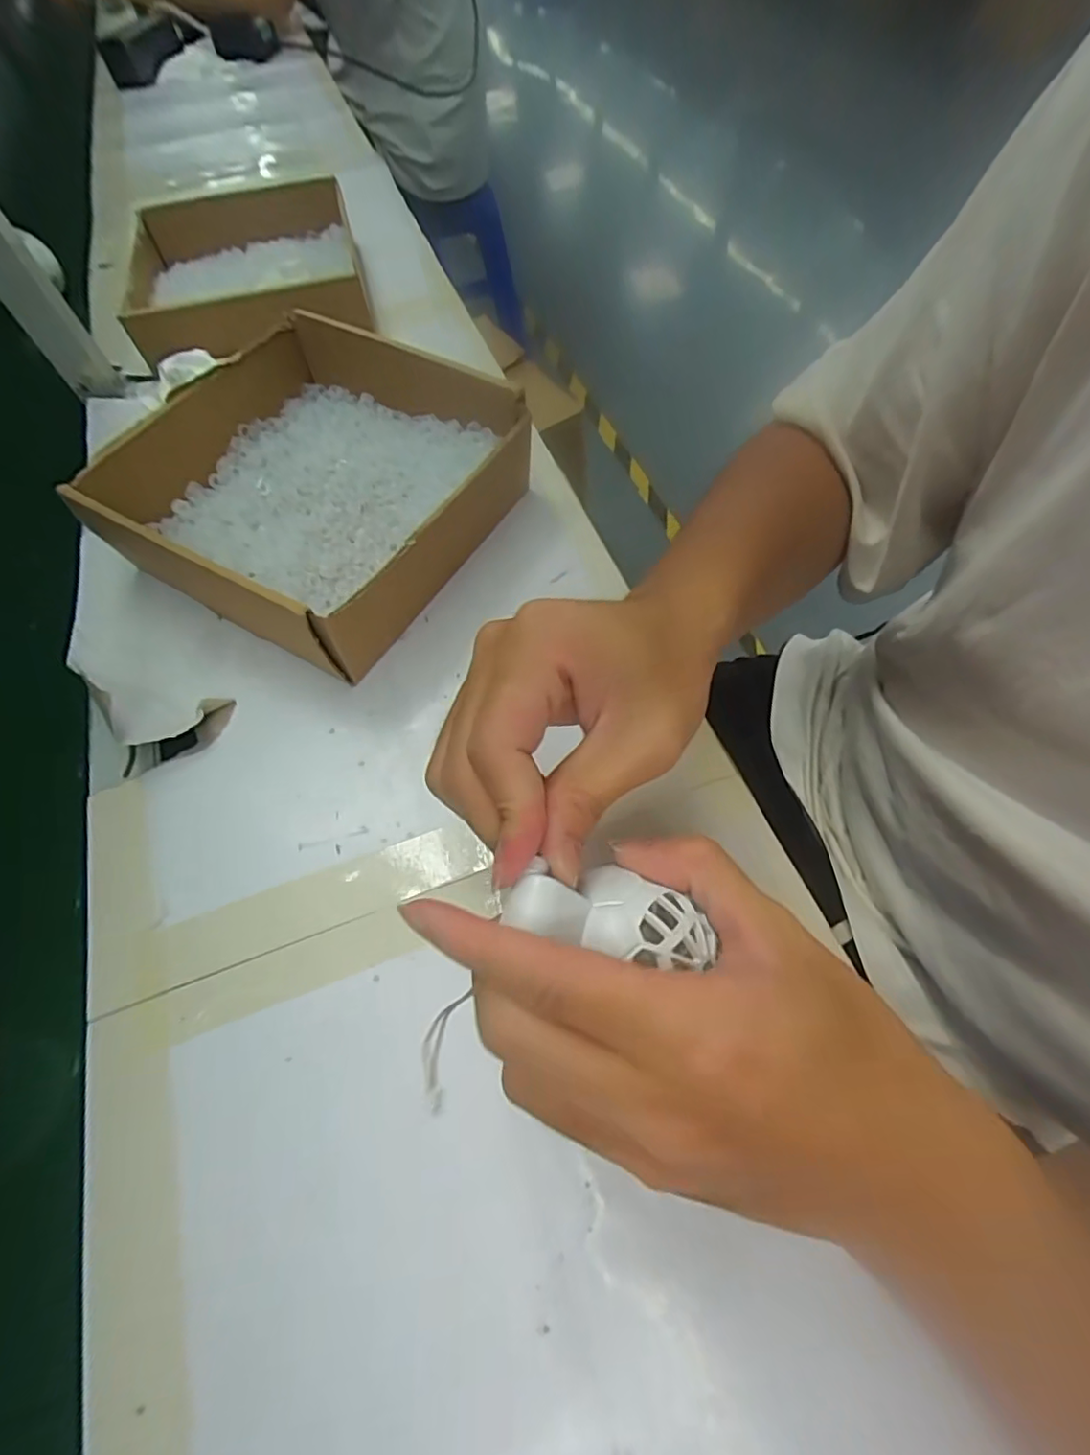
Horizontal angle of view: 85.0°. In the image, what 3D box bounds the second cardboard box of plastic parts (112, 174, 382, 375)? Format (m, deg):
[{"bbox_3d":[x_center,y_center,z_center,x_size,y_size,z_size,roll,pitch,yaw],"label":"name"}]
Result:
[{"bbox_3d":[-0.274,-0.424,0.550,0.188,0.055,0.215,-13,62,-5],"label":"second cardboard box of plastic parts"}]

